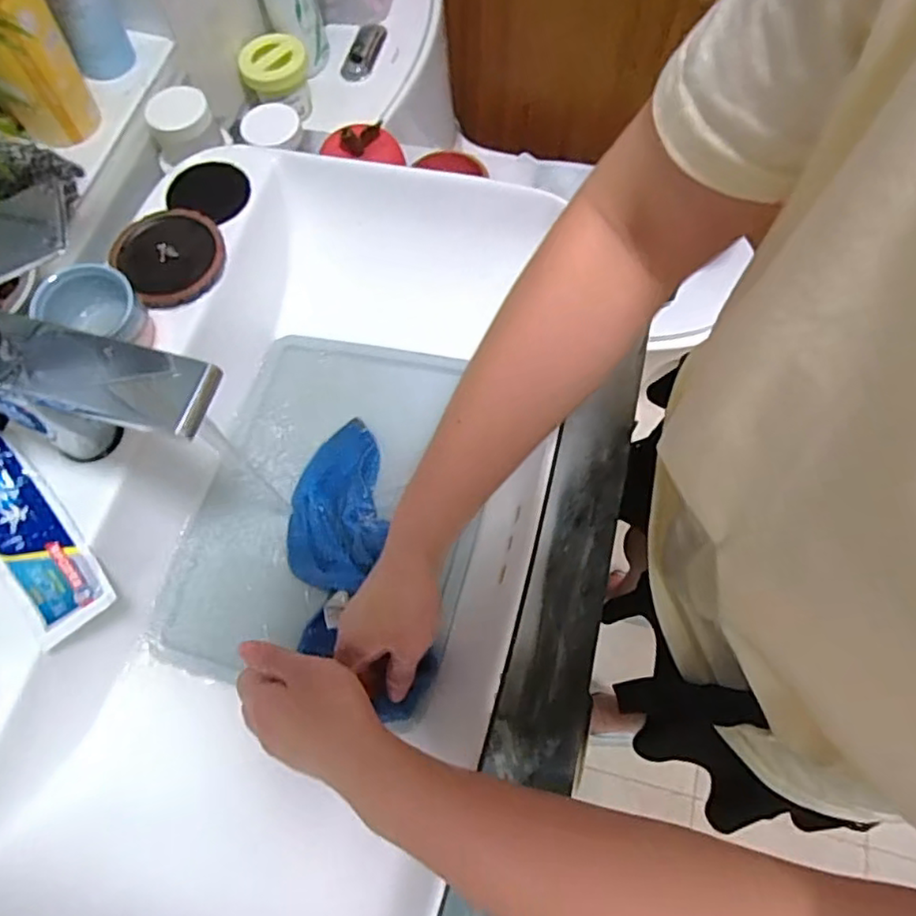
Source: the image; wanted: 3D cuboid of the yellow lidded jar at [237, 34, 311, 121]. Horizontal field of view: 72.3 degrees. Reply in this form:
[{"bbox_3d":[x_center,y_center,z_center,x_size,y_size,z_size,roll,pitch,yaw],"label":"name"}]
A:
[{"bbox_3d":[-0.223,-0.470,0.777,0.081,0.070,0.071,-11,69,-3],"label":"yellow lidded jar"}]

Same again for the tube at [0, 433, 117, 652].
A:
[{"bbox_3d":[-0.304,0.039,0.423,0.050,0.037,0.182,-38,72,-13],"label":"tube"}]

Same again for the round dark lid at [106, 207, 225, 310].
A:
[{"bbox_3d":[-0.232,-0.166,0.506,0.080,0.019,0.086,-1,69,1],"label":"round dark lid"}]

